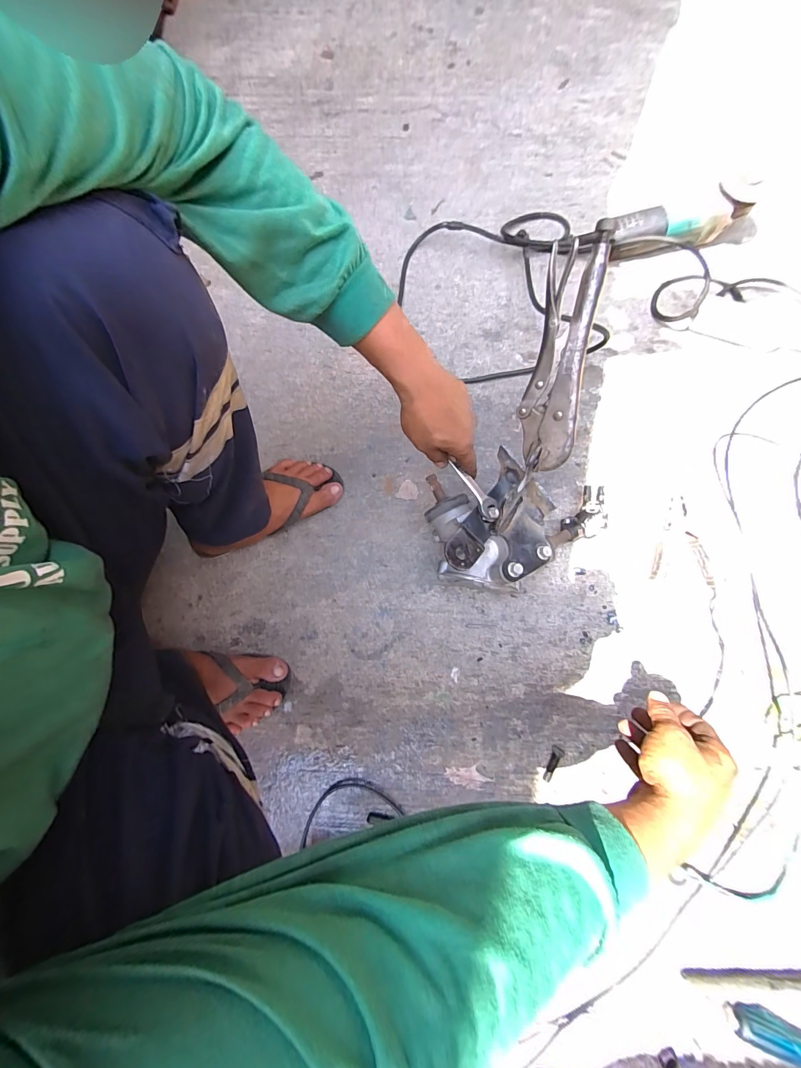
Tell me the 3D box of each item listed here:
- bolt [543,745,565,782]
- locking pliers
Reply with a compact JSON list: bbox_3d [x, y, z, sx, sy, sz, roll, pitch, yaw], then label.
[{"bbox_3d":[0.199,0.302,0.506,0.015,0.013,0.044,35,79,9],"label":"bolt"},{"bbox_3d":[0.154,-0.155,0.382,0.049,0.026,0.209,4,114,2],"label":"locking pliers"}]

